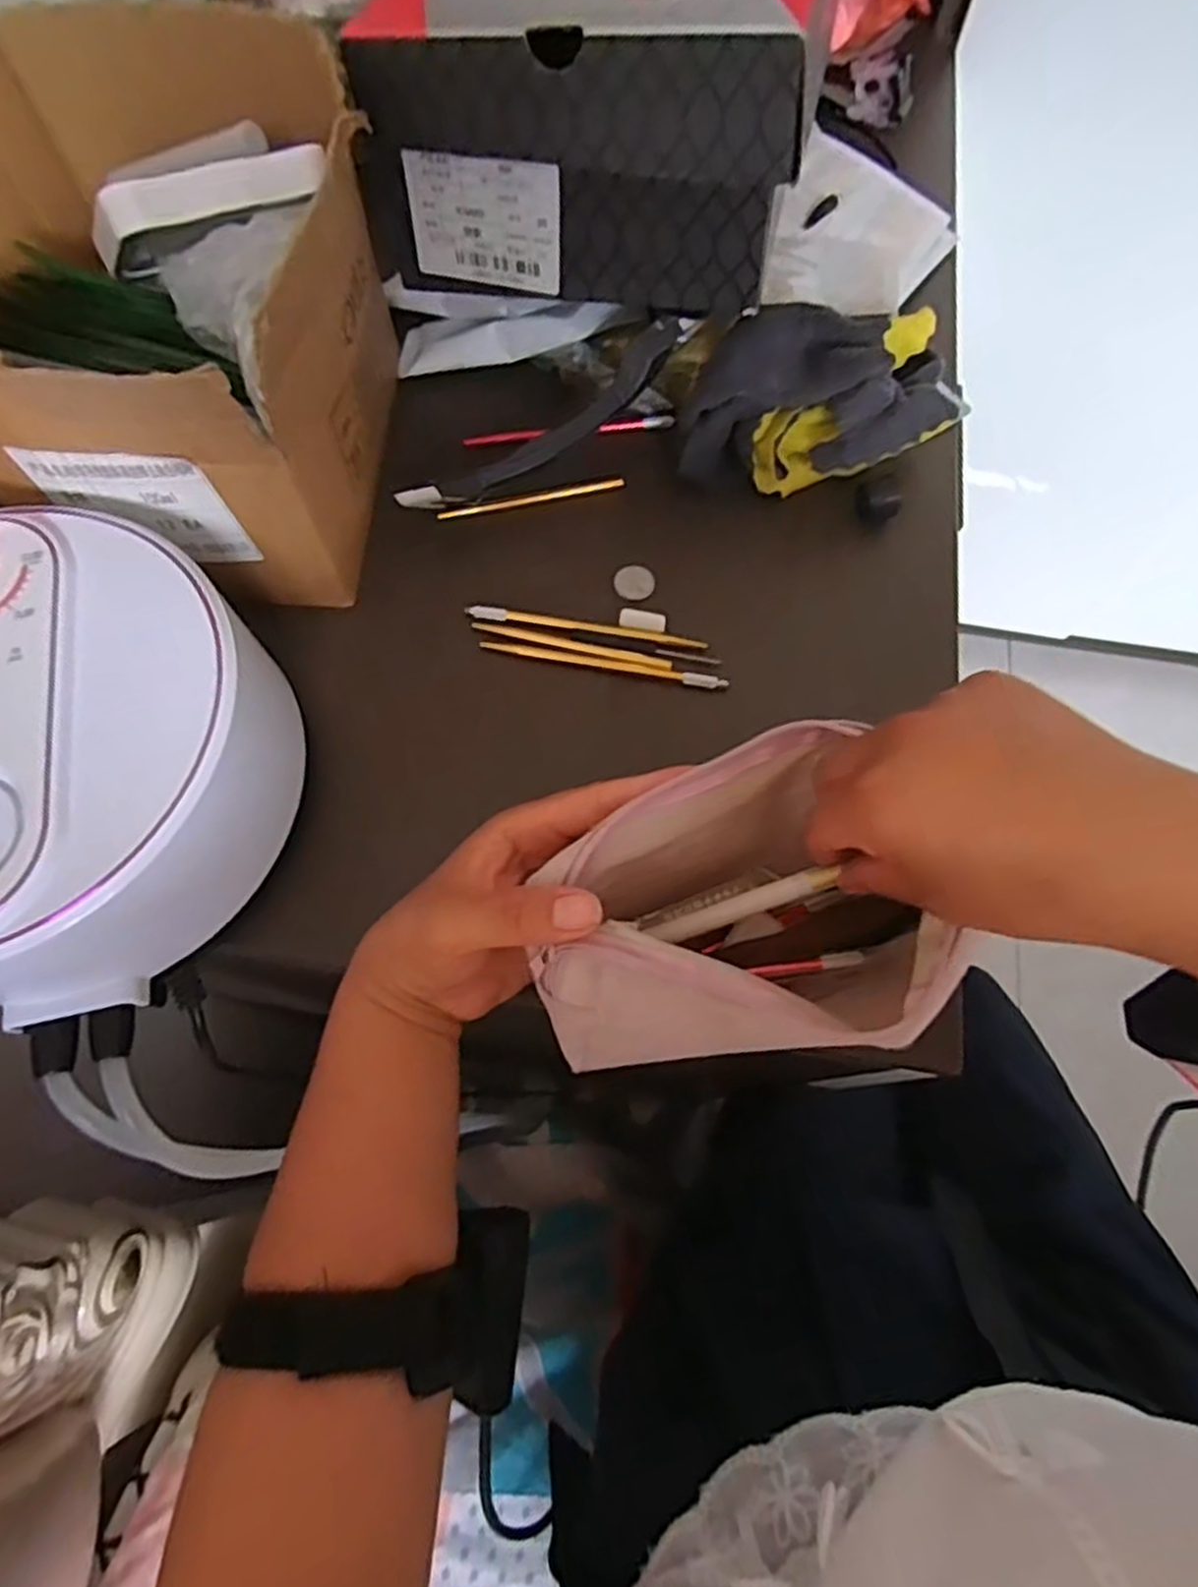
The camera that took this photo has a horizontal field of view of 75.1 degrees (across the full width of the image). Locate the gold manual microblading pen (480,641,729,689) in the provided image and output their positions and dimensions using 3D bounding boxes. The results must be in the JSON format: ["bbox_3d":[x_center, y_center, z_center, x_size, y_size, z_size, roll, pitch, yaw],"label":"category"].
[{"bbox_3d":[0.002,-0.069,0.411,0.129,0.004,0.006,11,68,5],"label":"gold manual microblading pen"}]

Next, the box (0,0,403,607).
[{"bbox_3d":[-0.207,-0.231,0.382,0.203,0.150,0.225,9,68,4],"label":"box"}]

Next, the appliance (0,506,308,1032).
[{"bbox_3d":[-0.243,-0.023,0.330,0.197,0.081,0.191,0,67,1],"label":"appliance"}]

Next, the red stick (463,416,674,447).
[{"bbox_3d":[-0.017,-0.219,0.469,0.125,0.008,0.009,-9,67,-3],"label":"red stick"}]

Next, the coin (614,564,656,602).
[{"bbox_3d":[0.020,-0.117,0.431,0.021,0.004,0.023,0,67,1],"label":"coin"}]

